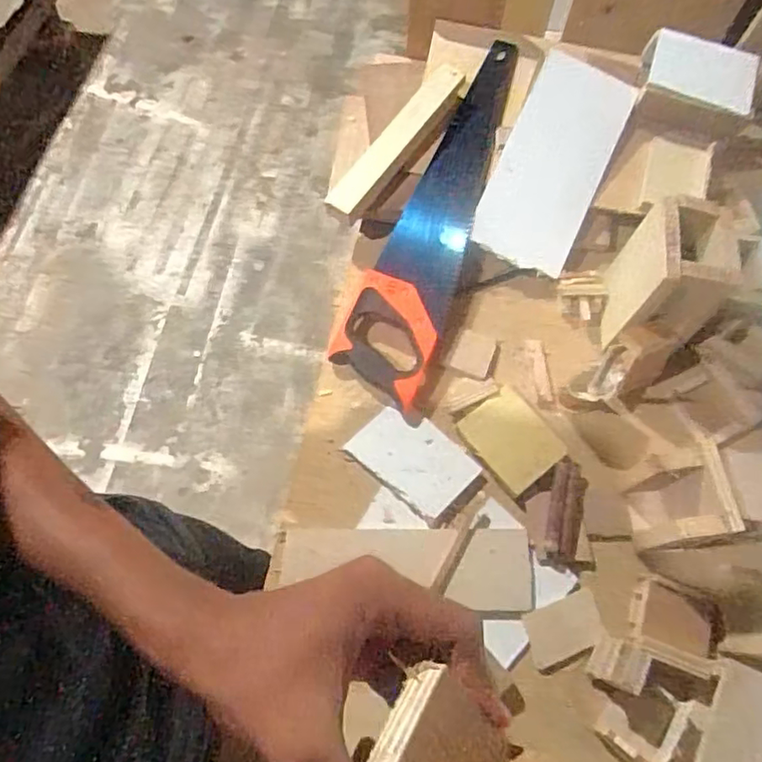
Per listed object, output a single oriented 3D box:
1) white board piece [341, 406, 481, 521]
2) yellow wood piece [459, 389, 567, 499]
[{"bbox_3d":[0.037,0.085,0.683,0.129,0.004,0.081,37,69,14],"label":"white board piece"},{"bbox_3d":[0.147,0.065,0.690,0.079,0.009,0.102,-33,70,-16],"label":"yellow wood piece"}]

